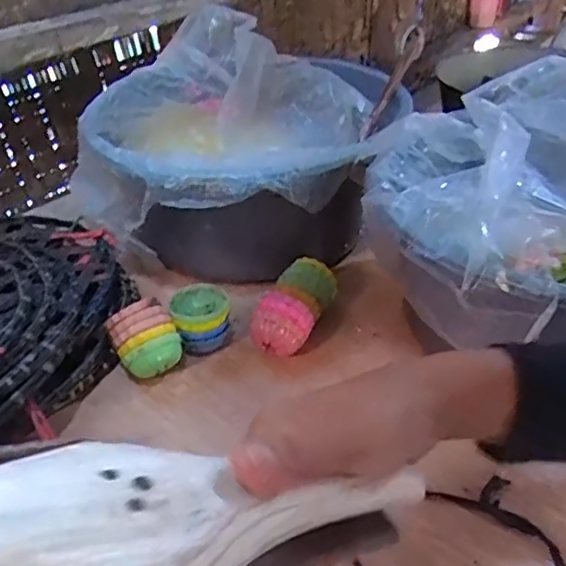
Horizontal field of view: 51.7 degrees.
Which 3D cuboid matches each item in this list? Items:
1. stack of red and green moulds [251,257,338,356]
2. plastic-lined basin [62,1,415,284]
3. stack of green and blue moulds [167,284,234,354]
[{"bbox_3d":[0.014,0.030,0.639,0.066,0.060,0.122,10,38,17],"label":"stack of red and green moulds"},{"bbox_3d":[-0.058,-0.178,0.784,0.368,0.220,0.402,-2,36,1],"label":"plastic-lined basin"},{"bbox_3d":[-0.087,0.040,0.631,0.063,0.054,0.069,-9,37,-8],"label":"stack of green and blue moulds"}]

